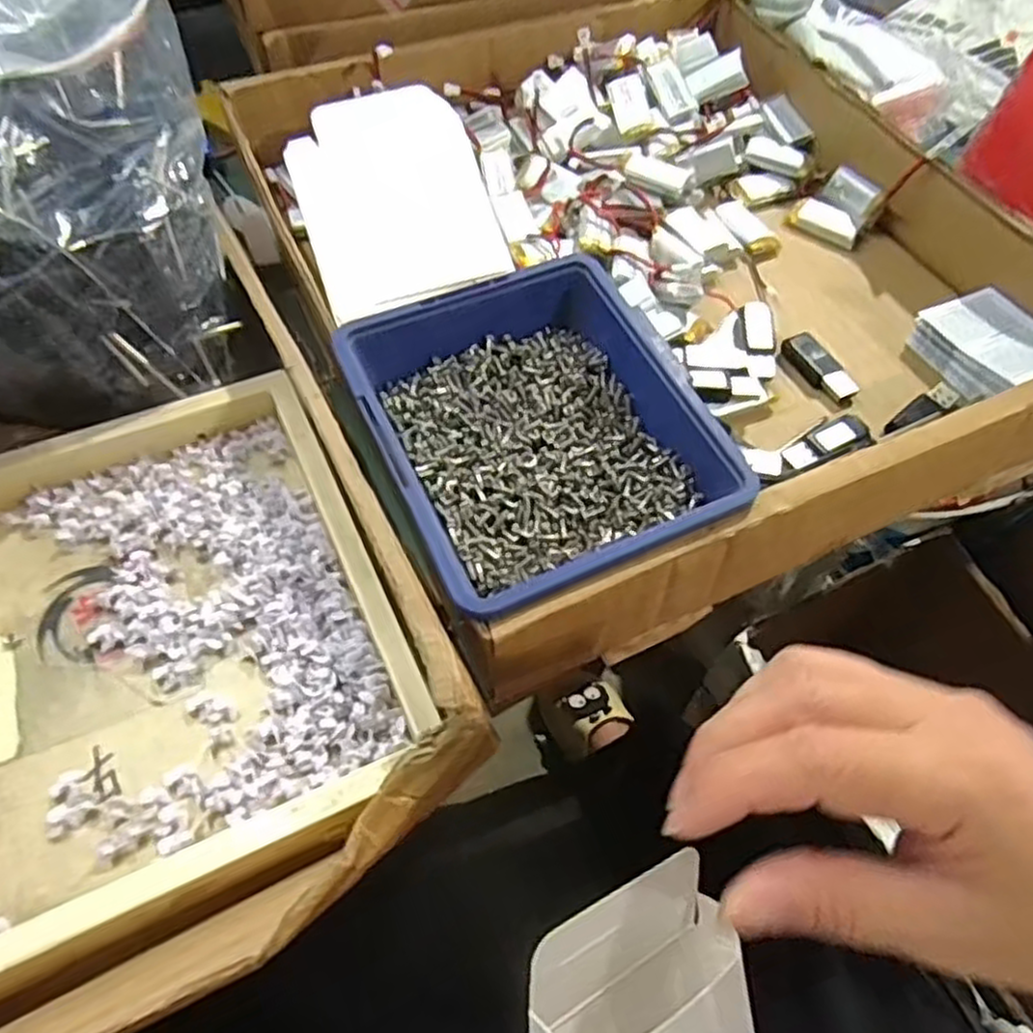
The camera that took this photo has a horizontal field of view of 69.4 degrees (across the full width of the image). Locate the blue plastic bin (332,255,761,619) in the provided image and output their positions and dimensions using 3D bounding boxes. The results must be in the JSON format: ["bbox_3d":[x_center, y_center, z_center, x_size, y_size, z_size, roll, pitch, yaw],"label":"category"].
[{"bbox_3d":[0.009,-0.032,0.305,0.121,0.047,0.137,-23,61,-15],"label":"blue plastic bin"}]

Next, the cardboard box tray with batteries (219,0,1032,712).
[{"bbox_3d":[0.072,-0.148,0.392,0.361,0.069,0.379,-21,60,-14],"label":"cardboard box tray with batteries"}]

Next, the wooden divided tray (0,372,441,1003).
[{"bbox_3d":[-0.204,0.071,0.255,0.318,0.033,0.191,-24,62,-14],"label":"wooden divided tray"}]

